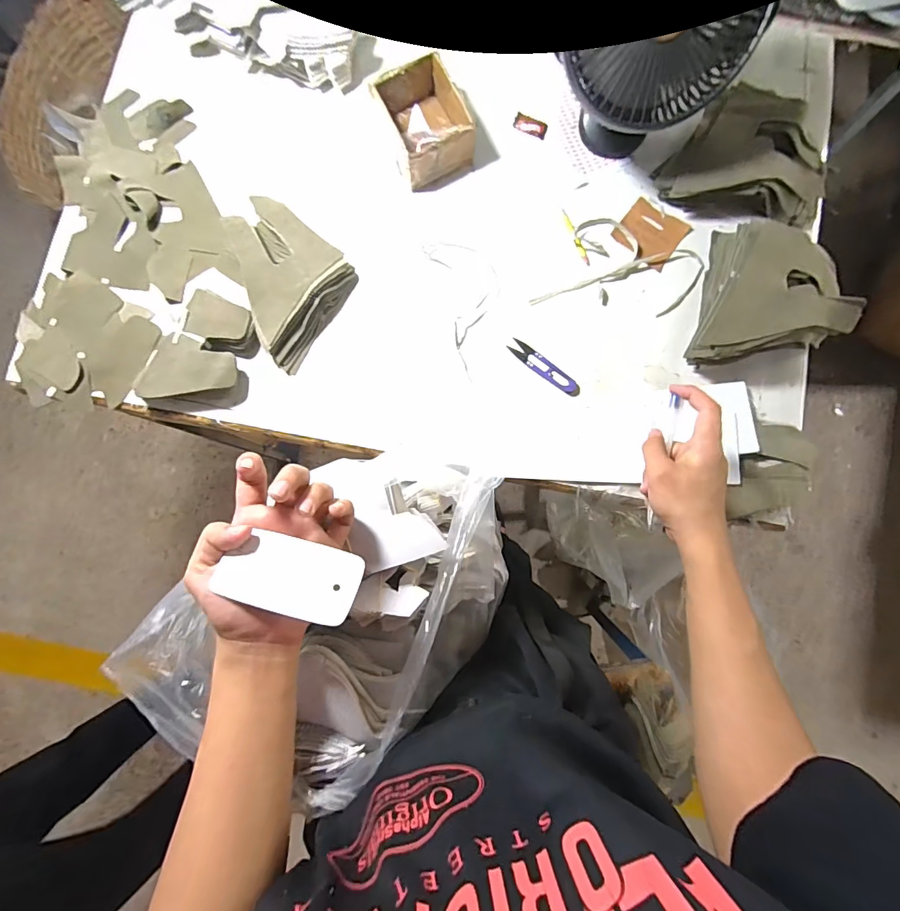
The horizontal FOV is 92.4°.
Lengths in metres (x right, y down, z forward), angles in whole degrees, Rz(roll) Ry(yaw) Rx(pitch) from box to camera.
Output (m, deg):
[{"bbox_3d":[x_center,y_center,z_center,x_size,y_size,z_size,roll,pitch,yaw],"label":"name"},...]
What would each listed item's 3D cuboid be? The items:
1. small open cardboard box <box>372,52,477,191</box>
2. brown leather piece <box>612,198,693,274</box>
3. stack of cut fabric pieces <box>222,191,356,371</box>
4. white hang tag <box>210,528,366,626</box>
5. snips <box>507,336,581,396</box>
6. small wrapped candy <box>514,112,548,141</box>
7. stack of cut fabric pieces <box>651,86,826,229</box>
[{"bbox_3d":[-0.034,-0.442,0.580,0.107,0.058,0.132,-26,83,-2],"label":"small open cardboard box"},{"bbox_3d":[0.271,-0.298,0.581,0.082,0.011,0.077,37,83,7],"label":"brown leather piece"},{"bbox_3d":[-0.230,-0.230,0.564,0.188,0.042,0.161,40,85,6],"label":"stack of cut fabric pieces"},{"bbox_3d":[-0.116,0.087,0.317,0.099,0.005,0.053,15,55,6],"label":"white hang tag"},{"bbox_3d":[0.123,-0.115,0.558,0.107,0.011,0.024,37,85,6],"label":"snips"},{"bbox_3d":[0.114,-0.465,0.608,0.049,0.006,0.027,26,84,5],"label":"small wrapped candy"},{"bbox_3d":[0.383,-0.373,0.552,0.212,0.069,0.123,10,83,3],"label":"stack of cut fabric pieces"}]

